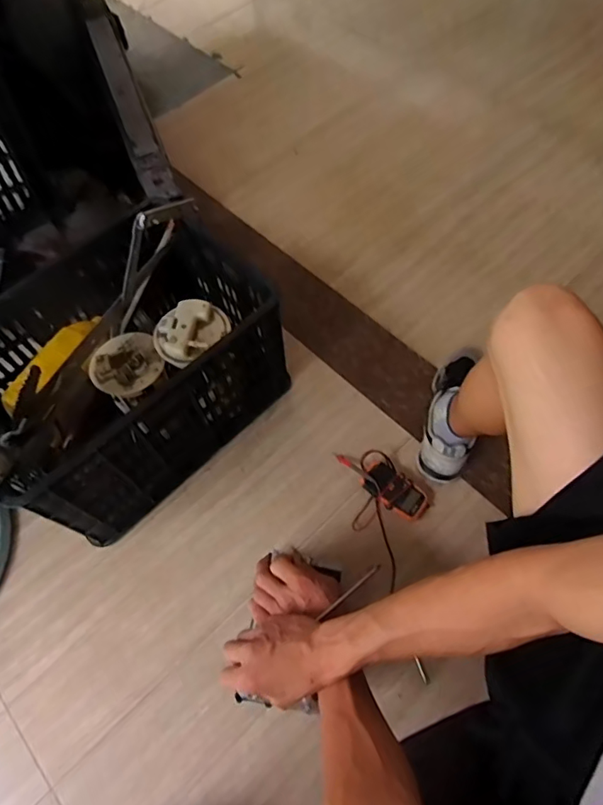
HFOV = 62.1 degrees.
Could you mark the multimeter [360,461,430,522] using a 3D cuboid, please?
[{"bbox_3d":[0.169,0.159,0.903,0.122,0.039,0.068,35,70,19],"label":"multimeter"}]

